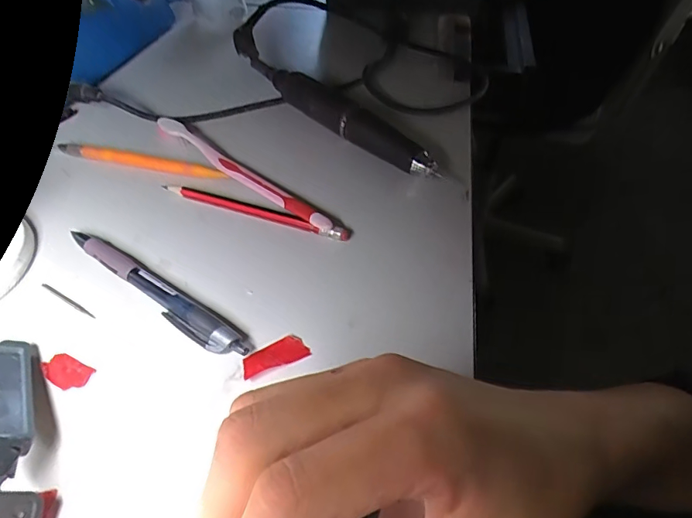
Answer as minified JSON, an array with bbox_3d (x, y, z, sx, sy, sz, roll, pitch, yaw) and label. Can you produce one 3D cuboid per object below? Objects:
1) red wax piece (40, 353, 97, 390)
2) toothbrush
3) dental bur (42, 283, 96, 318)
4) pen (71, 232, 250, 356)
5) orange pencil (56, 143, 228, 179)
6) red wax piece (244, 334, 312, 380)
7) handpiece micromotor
[{"bbox_3d":[-0.138,0.055,0.233,0.025,0.004,0.014,20,51,17],"label":"red wax piece"},{"bbox_3d":[-0.076,-0.061,0.326,0.171,0.011,0.010,33,56,26],"label":"toothbrush"},{"bbox_3d":[-0.154,0.022,0.261,0.044,0.004,0.004,26,53,21],"label":"dental bur"},{"bbox_3d":[-0.108,0.016,0.260,0.137,0.011,0.015,29,54,23],"label":"pen"},{"bbox_3d":[-0.146,-0.070,0.340,0.130,0.005,0.014,13,49,11],"label":"orange pencil"},{"bbox_3d":[-0.035,0.048,0.236,0.033,0.004,0.015,-21,51,-18],"label":"red wax piece"},{"bbox_3d":[-0.009,-0.111,0.362,0.021,0.027,0.206,-35,57,-27],"label":"handpiece micromotor"}]

